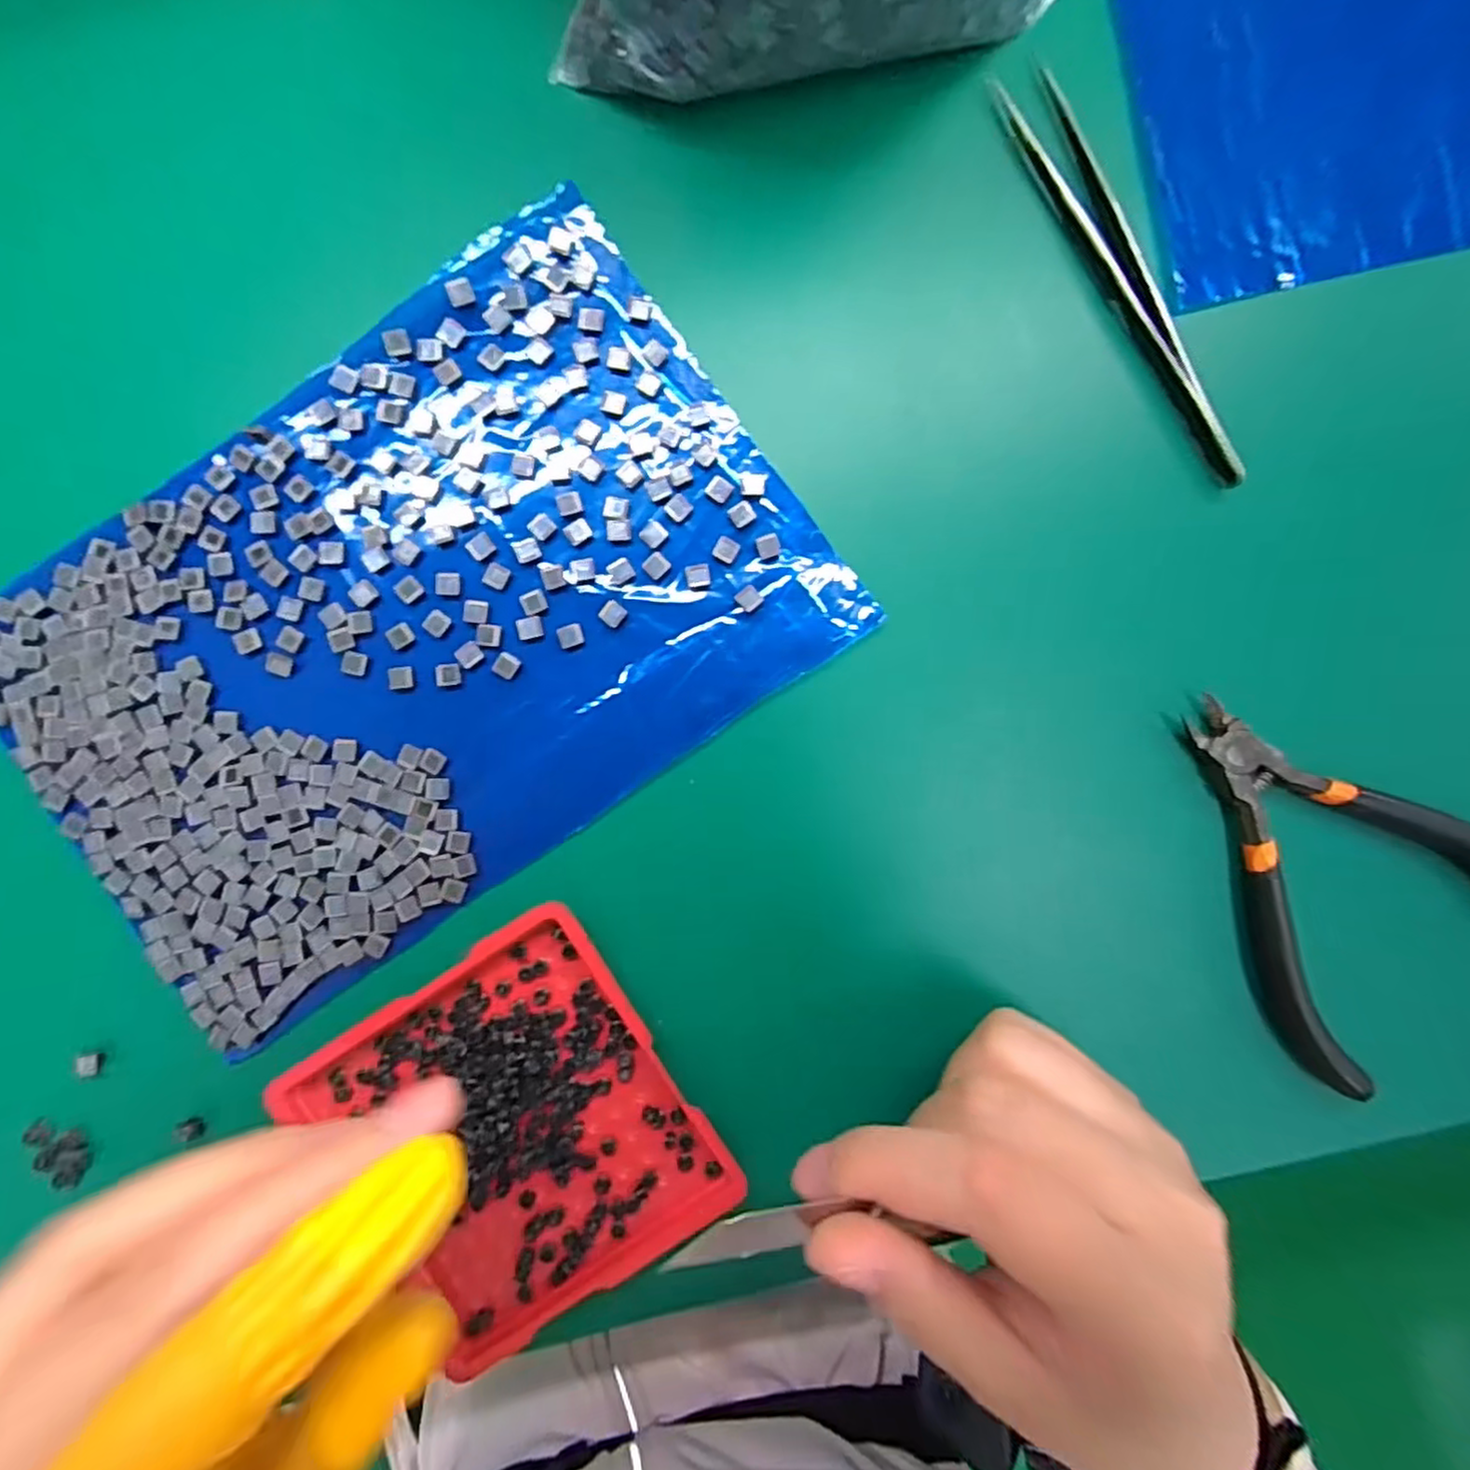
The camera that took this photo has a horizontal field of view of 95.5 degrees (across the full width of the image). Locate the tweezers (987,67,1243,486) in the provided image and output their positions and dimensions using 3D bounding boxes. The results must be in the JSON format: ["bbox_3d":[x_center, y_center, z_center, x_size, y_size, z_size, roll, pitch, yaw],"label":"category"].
[{"bbox_3d":[0.111,-0.127,0.188,0.011,0.010,0.125,-30,90,0],"label":"tweezers"}]

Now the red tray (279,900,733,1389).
[{"bbox_3d":[-0.060,0.113,0.190,0.092,0.009,0.102,-35,92,-1],"label":"red tray"}]

